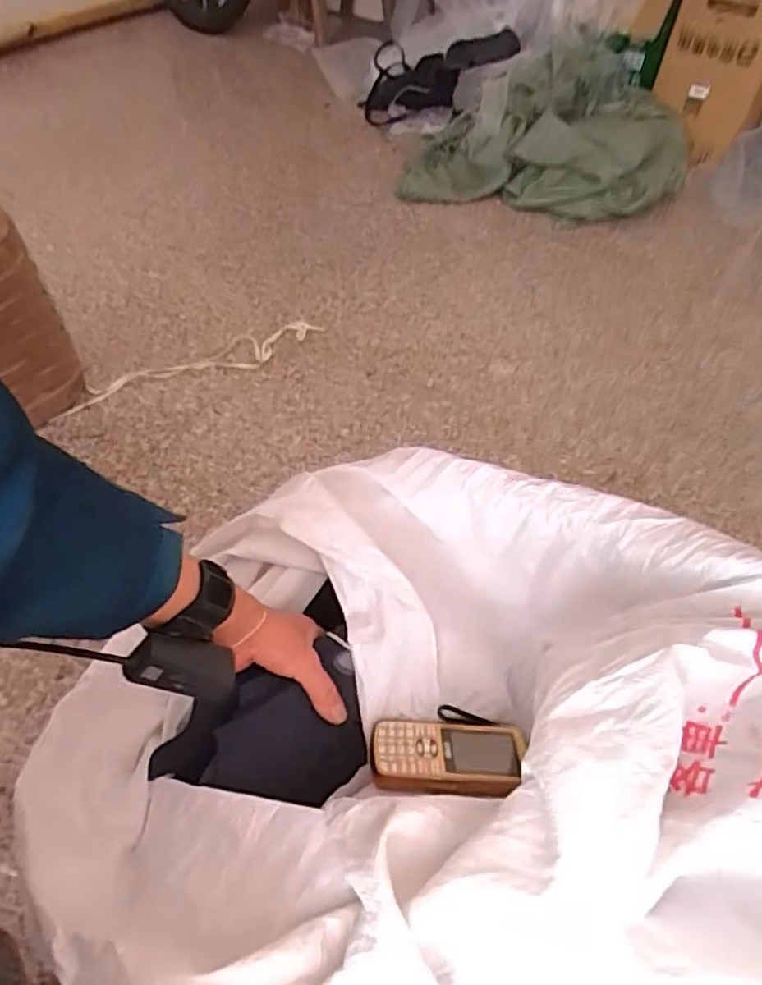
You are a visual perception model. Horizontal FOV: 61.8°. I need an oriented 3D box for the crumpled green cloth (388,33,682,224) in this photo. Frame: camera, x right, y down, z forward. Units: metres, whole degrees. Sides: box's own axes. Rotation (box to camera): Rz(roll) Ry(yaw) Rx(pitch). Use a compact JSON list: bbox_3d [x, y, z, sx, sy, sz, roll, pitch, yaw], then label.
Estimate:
[{"bbox_3d":[0.347,-0.755,1.332,0.547,0.279,0.352,14,51,8],"label":"crumpled green cloth"}]

